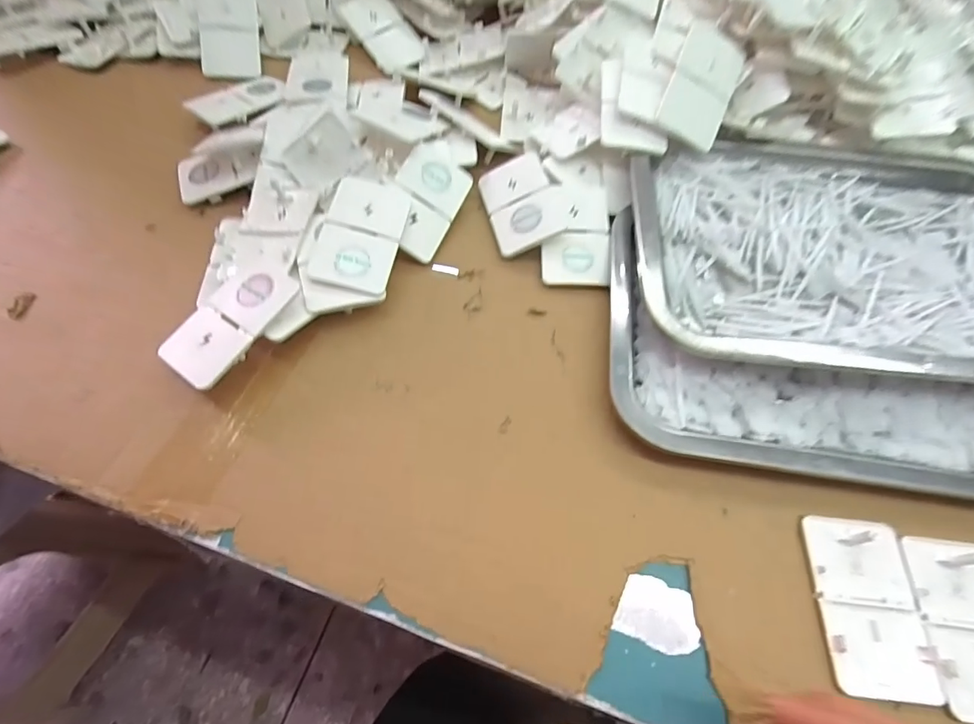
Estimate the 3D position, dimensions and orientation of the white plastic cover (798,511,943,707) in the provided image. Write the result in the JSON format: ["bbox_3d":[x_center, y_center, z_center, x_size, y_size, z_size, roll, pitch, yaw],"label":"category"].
[{"bbox_3d":[0.205,0.129,0.255,0.052,0.007,0.086,6,61,0],"label":"white plastic cover"}]

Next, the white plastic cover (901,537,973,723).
[{"bbox_3d":[0.257,0.139,0.251,0.054,0.009,0.085,6,61,1],"label":"white plastic cover"}]

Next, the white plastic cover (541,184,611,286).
[{"bbox_3d":[0.070,-0.101,0.365,0.049,0.008,0.094,8,61,1],"label":"white plastic cover"}]

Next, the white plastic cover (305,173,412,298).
[{"bbox_3d":[-0.088,-0.090,0.334,0.053,0.008,0.087,13,68,-6],"label":"white plastic cover"}]

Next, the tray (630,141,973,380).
[{"bbox_3d":[0.258,-0.089,0.347,0.301,0.028,0.212,5,61,0],"label":"tray"}]

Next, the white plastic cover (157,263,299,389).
[{"bbox_3d":[-0.163,-0.027,0.301,0.050,0.008,0.086,26,68,19],"label":"white plastic cover"}]

